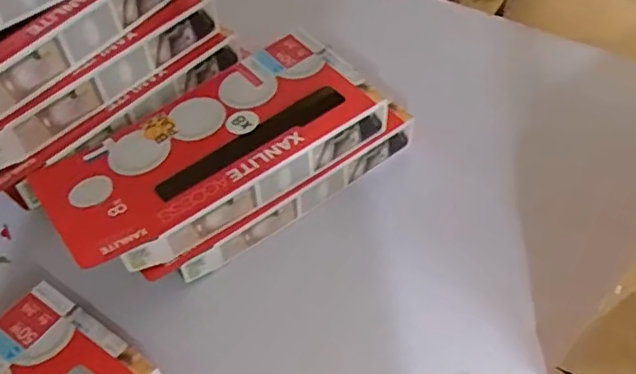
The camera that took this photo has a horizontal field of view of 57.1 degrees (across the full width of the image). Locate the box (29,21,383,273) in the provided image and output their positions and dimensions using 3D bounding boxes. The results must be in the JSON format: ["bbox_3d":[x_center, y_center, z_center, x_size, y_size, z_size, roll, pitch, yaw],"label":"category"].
[{"bbox_3d":[-0.123,-0.050,0.700,0.388,0.056,0.181,-33,54,-22],"label":"box"}]

